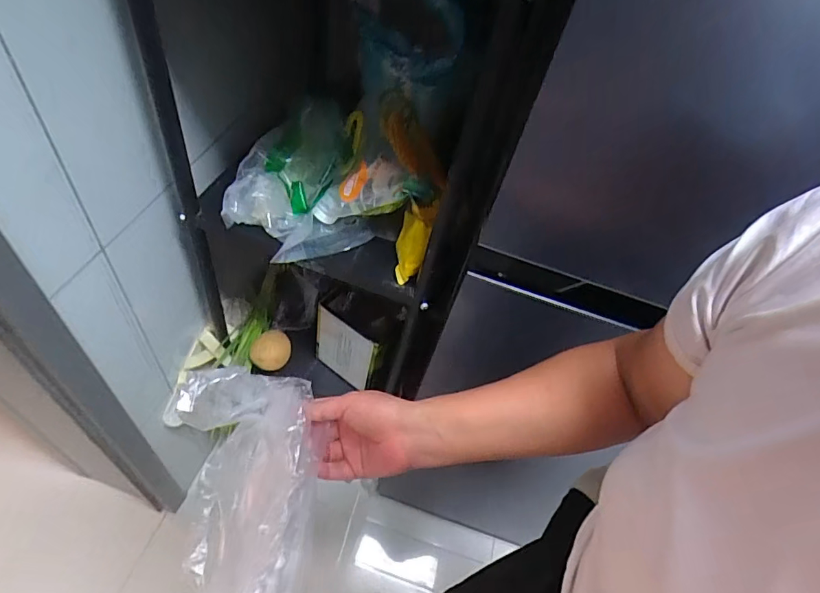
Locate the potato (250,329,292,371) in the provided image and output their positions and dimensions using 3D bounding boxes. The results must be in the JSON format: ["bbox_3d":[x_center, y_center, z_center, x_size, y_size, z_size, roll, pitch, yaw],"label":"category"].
[{"bbox_3d":[-0.286,0.105,0.975,0.076,0.054,0.074,2,53,-3],"label":"potato"}]

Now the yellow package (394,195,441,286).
[{"bbox_3d":[0.005,-0.079,0.673,0.053,0.126,0.032,28,26,15],"label":"yellow package"}]

